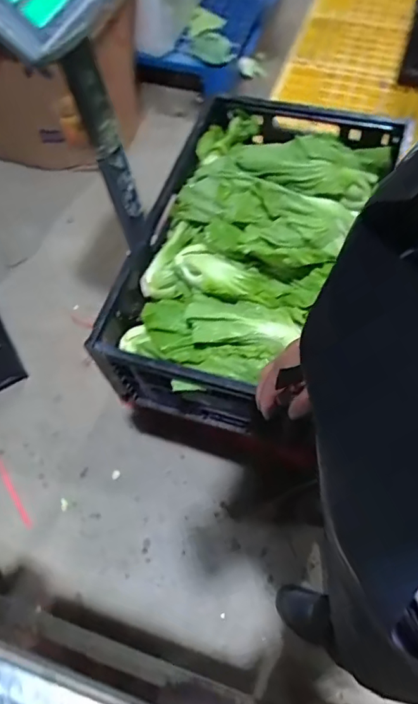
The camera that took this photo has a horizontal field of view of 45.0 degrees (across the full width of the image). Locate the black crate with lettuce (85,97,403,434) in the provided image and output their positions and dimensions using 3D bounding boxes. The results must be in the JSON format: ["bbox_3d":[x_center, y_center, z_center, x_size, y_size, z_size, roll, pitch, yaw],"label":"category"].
[{"bbox_3d":[0.069,-0.186,0.900,0.349,0.247,0.598,18,64,12],"label":"black crate with lettuce"}]

